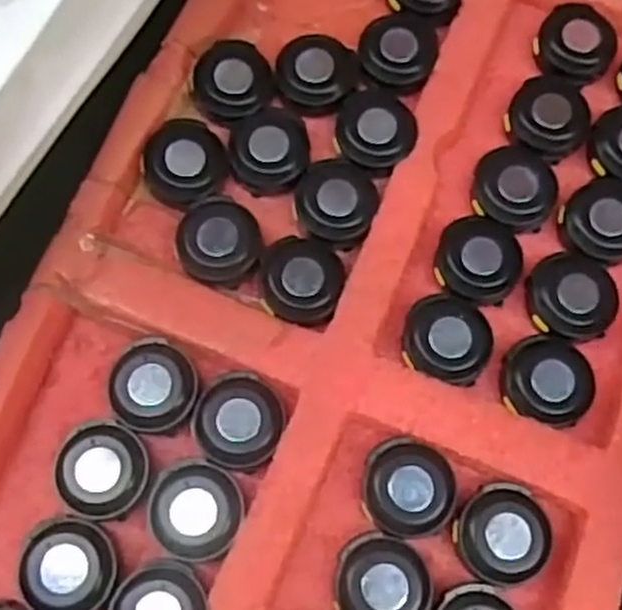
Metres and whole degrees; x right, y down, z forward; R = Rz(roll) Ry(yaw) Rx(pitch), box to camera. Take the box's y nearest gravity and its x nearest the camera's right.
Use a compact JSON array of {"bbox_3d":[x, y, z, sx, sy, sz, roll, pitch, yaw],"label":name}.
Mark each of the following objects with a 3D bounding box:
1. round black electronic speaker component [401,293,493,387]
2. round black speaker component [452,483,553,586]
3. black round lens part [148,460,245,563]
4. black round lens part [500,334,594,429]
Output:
[{"bbox_3d":[0.046,0.012,0.267,0.030,0.013,0.029,1,73,-2],"label":"round black electronic speaker component"},{"bbox_3d":[0.061,0.072,0.246,0.029,0.006,0.028,1,73,-2],"label":"round black speaker component"},{"bbox_3d":[-0.036,0.064,0.246,0.028,0.012,0.030,1,73,-2],"label":"black round lens part"},{"bbox_3d":[0.079,0.024,0.262,0.029,0.009,0.029,1,73,-2],"label":"black round lens part"}]

